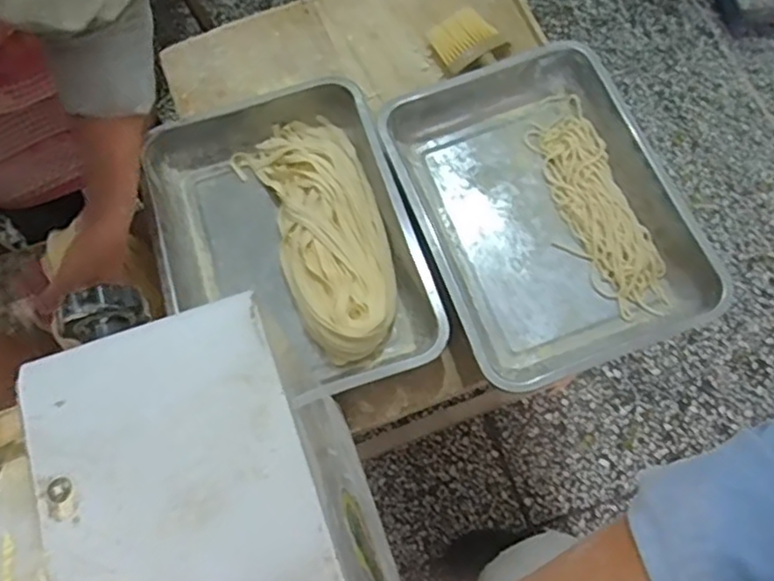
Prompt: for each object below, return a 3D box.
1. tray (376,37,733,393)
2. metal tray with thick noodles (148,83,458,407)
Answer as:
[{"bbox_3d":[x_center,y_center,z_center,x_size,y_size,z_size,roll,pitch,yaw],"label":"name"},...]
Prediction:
[{"bbox_3d":[0.180,-0.096,0.776,0.290,0.097,0.387,-21,71,-5],"label":"tray"},{"bbox_3d":[-0.118,-0.063,0.778,0.283,0.062,0.392,-18,71,-4],"label":"metal tray with thick noodles"}]

